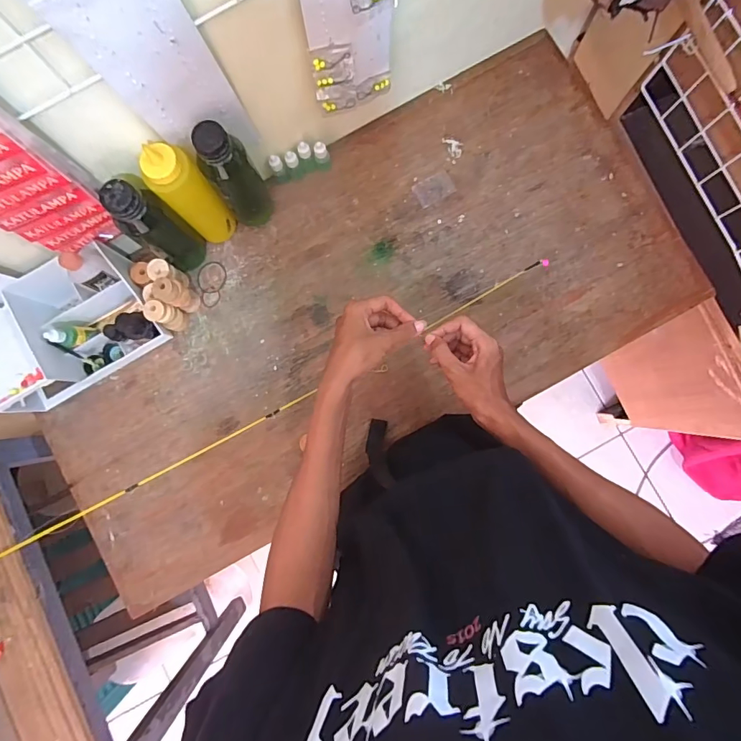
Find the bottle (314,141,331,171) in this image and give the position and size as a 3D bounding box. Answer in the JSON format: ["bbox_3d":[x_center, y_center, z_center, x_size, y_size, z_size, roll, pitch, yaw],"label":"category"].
[{"bbox_3d":[-0.074,-0.326,0.678,0.023,0.053,0.019,-7,86,1],"label":"bottle"}]

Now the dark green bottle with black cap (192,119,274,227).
[{"bbox_3d":[-0.186,-0.255,0.599,0.073,0.188,0.054,-36,86,-1],"label":"dark green bottle with black cap"}]

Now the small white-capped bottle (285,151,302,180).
[{"bbox_3d":[-0.117,-0.311,0.674,0.020,0.044,0.022,0,86,2],"label":"small white-capped bottle"}]

